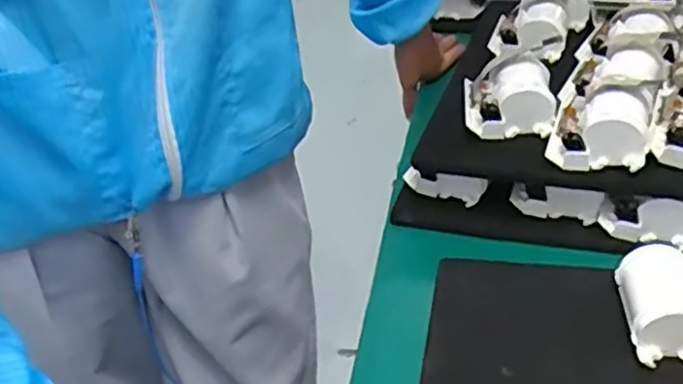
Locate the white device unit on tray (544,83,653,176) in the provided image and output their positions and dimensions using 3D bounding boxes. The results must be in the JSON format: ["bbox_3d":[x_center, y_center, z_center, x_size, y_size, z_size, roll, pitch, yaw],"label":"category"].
[{"bbox_3d":[0.199,-0.055,0.529,0.074,0.045,0.078,11,39,23],"label":"white device unit on tray"}]

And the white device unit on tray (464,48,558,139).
[{"bbox_3d":[0.138,-0.081,0.578,0.071,0.041,0.071,0,36,10],"label":"white device unit on tray"}]

